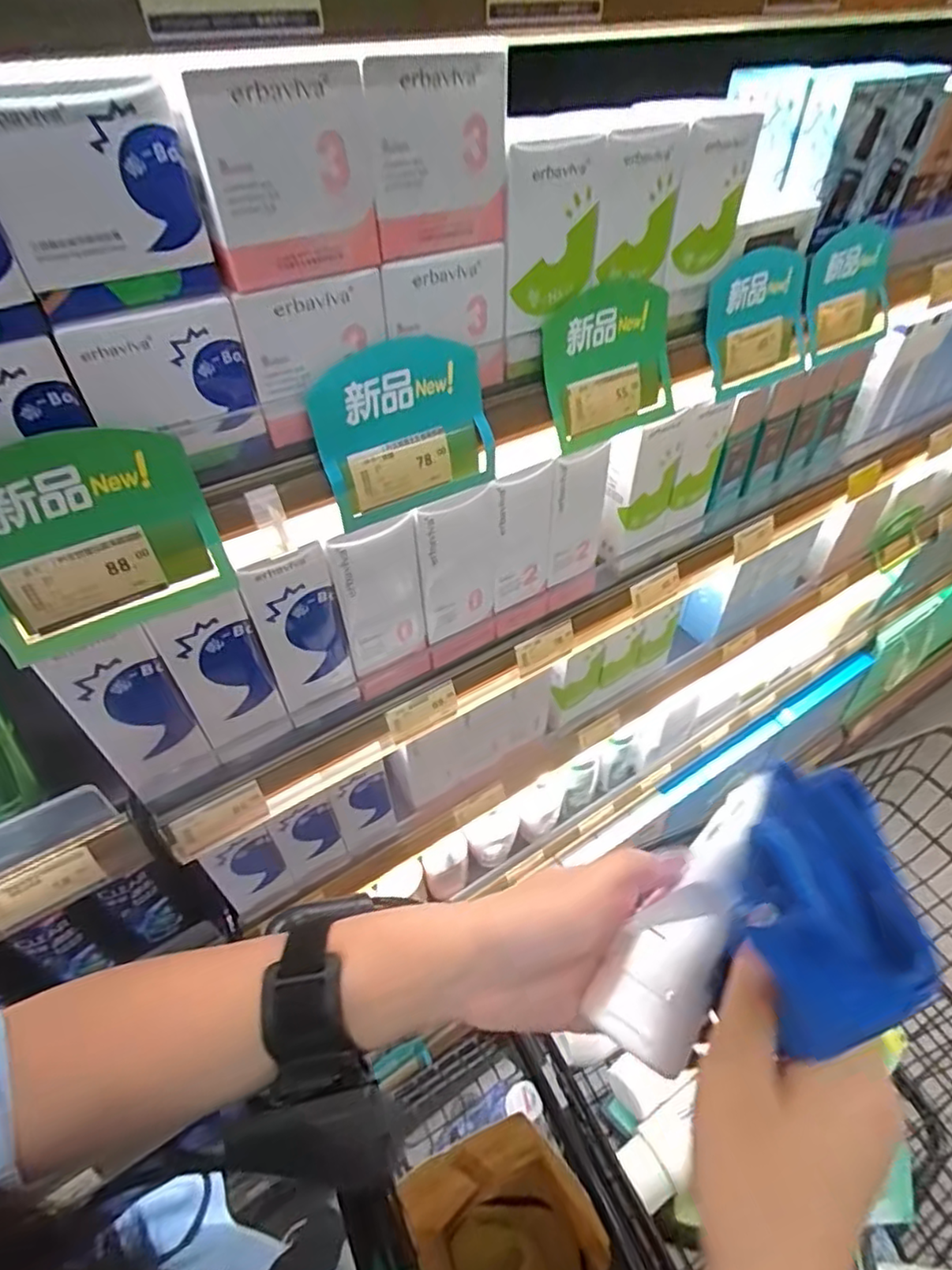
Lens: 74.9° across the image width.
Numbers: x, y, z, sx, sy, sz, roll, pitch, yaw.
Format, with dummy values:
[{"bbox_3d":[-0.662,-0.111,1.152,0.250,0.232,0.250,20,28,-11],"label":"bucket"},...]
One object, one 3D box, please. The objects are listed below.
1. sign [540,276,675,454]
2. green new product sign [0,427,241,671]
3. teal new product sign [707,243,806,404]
[{"bbox_3d":[0.094,-0.187,0.429,0.109,0.096,0.009,-26,35,-20],"label":"sign"},{"bbox_3d":[-0.186,-0.044,0.301,0.109,0.095,0.024,-25,49,-21],"label":"green new product sign"},{"bbox_3d":[0.223,-0.243,0.488,0.109,0.099,0.006,-29,33,-19],"label":"teal new product sign"}]

